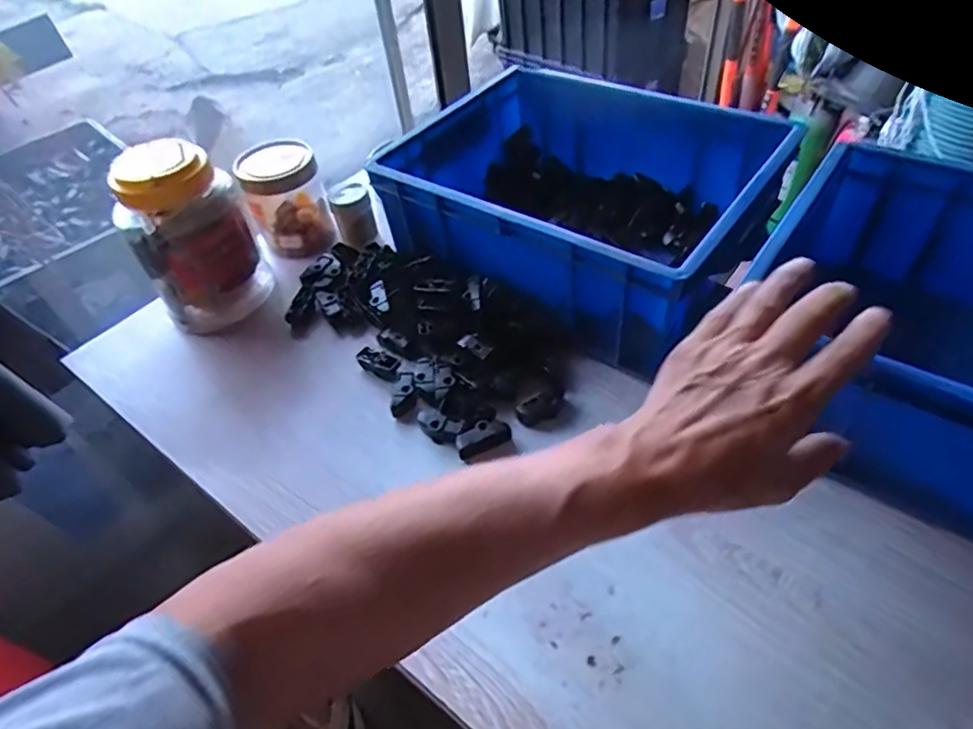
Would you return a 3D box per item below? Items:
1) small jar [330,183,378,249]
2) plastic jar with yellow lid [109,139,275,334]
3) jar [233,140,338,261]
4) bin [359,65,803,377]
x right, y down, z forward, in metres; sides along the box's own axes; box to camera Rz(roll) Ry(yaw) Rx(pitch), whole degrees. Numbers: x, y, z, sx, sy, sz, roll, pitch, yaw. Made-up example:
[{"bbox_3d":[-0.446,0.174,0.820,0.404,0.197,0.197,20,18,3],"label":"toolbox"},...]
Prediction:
[{"bbox_3d":[-0.149,-0.169,0.672,0.043,0.062,0.052,-16,48,-7],"label":"small jar"},{"bbox_3d":[-0.289,-0.126,0.594,0.110,0.166,0.093,-27,51,-17],"label":"plastic jar with yellow lid"},{"bbox_3d":[-0.225,-0.183,0.679,0.082,0.111,0.079,-4,48,4],"label":"jar"},{"bbox_3d":[0.089,-0.171,0.612,0.347,0.117,0.268,27,56,27],"label":"bin"}]

